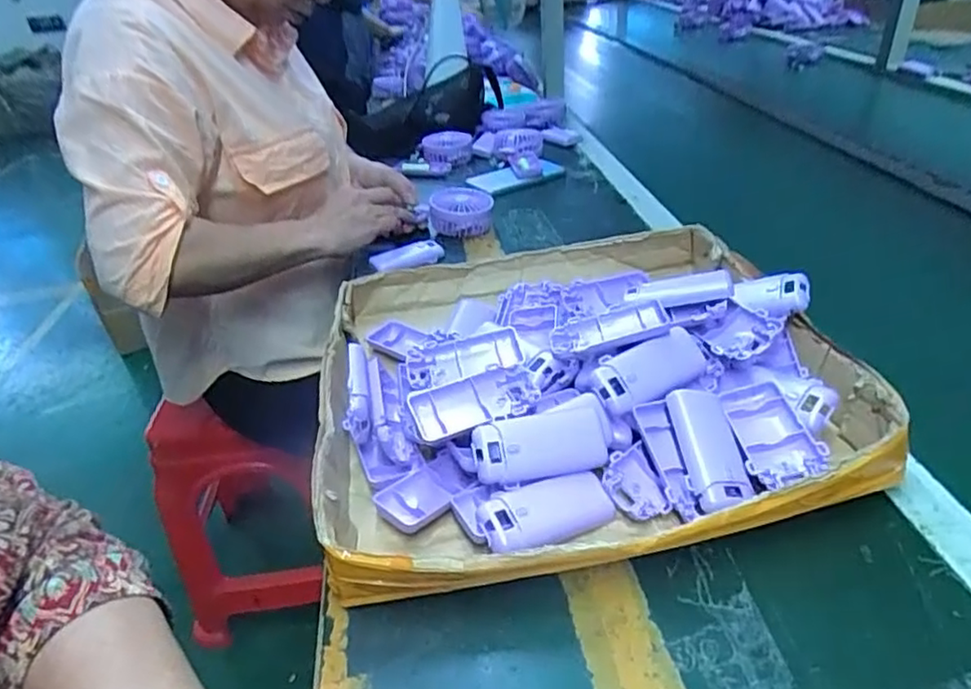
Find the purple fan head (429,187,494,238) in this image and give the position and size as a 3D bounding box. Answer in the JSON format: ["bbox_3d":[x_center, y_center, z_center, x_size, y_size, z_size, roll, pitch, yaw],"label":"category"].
[{"bbox_3d":[-0.034,-0.187,0.877,0.086,0.049,0.088,-4,35,2],"label":"purple fan head"}]

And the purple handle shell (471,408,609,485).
[{"bbox_3d":[0.039,0.071,0.440,0.093,0.044,0.022,-10,-6,-12],"label":"purple handle shell"}]

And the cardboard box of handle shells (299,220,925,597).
[{"bbox_3d":[0.071,0.015,0.536,0.403,0.079,0.396,-6,34,-2],"label":"cardboard box of handle shells"}]

